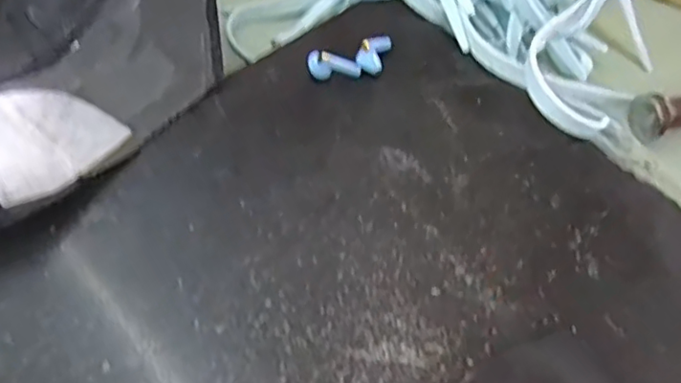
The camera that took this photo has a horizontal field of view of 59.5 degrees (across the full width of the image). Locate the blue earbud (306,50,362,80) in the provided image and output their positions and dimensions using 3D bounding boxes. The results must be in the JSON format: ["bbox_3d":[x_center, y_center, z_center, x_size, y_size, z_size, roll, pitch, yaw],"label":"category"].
[{"bbox_3d":[-0.003,-0.078,0.368,0.034,0.016,0.010,4,49,-15],"label":"blue earbud"}]

